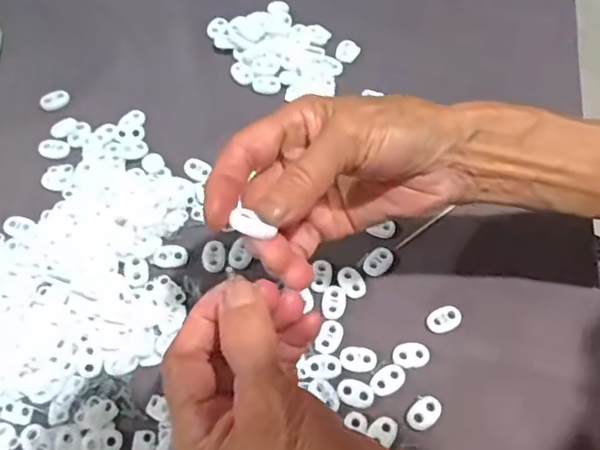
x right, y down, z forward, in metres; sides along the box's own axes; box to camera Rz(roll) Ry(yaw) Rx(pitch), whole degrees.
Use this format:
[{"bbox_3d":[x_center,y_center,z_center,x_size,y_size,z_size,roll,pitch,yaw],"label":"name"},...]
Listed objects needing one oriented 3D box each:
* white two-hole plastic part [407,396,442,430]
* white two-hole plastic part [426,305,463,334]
[{"bbox_3d":[0.074,0.111,0.351,0.022,0.004,0.015,-38,67,-19],"label":"white two-hole plastic part"},{"bbox_3d":[0.093,0.061,0.382,0.023,0.006,0.015,-19,63,-11],"label":"white two-hole plastic part"}]

